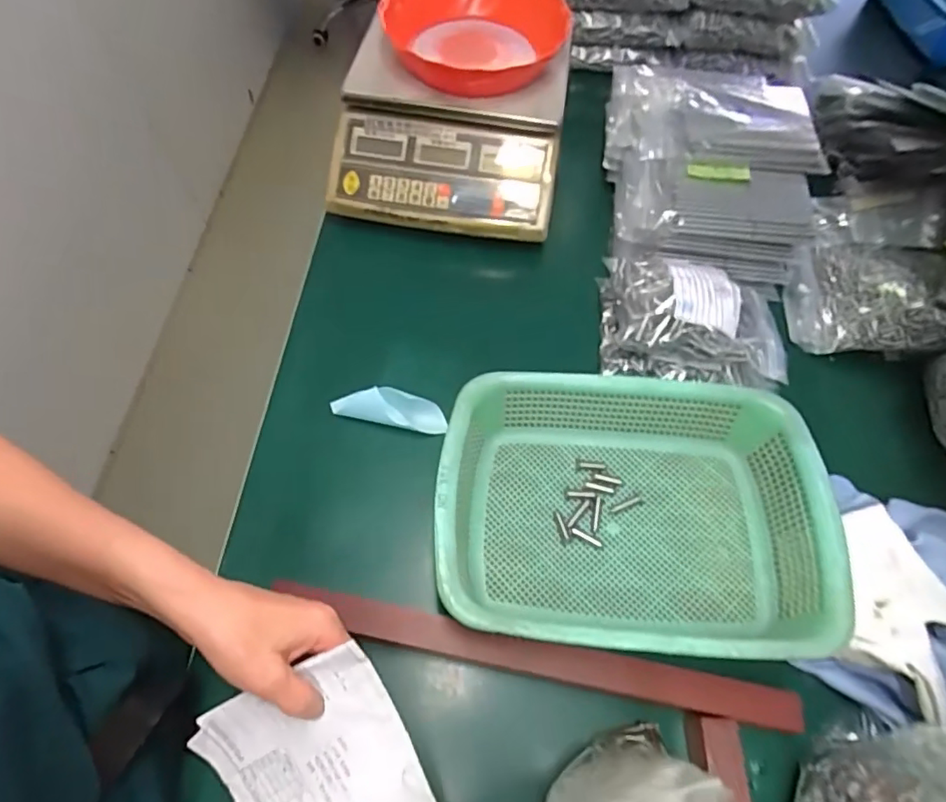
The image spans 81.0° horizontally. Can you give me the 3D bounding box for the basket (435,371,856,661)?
[{"bbox_3d":[0.125,0.091,0.462,0.295,0.087,0.218,5,61,3],"label":"basket"}]

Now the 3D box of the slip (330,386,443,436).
[{"bbox_3d":[-0.081,0.006,0.538,0.112,0.014,0.035,10,93,2],"label":"slip"}]

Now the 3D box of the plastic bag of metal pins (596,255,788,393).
[{"bbox_3d":[0.217,-0.078,0.553,0.181,0.073,0.113,13,62,7],"label":"plastic bag of metal pins"}]

